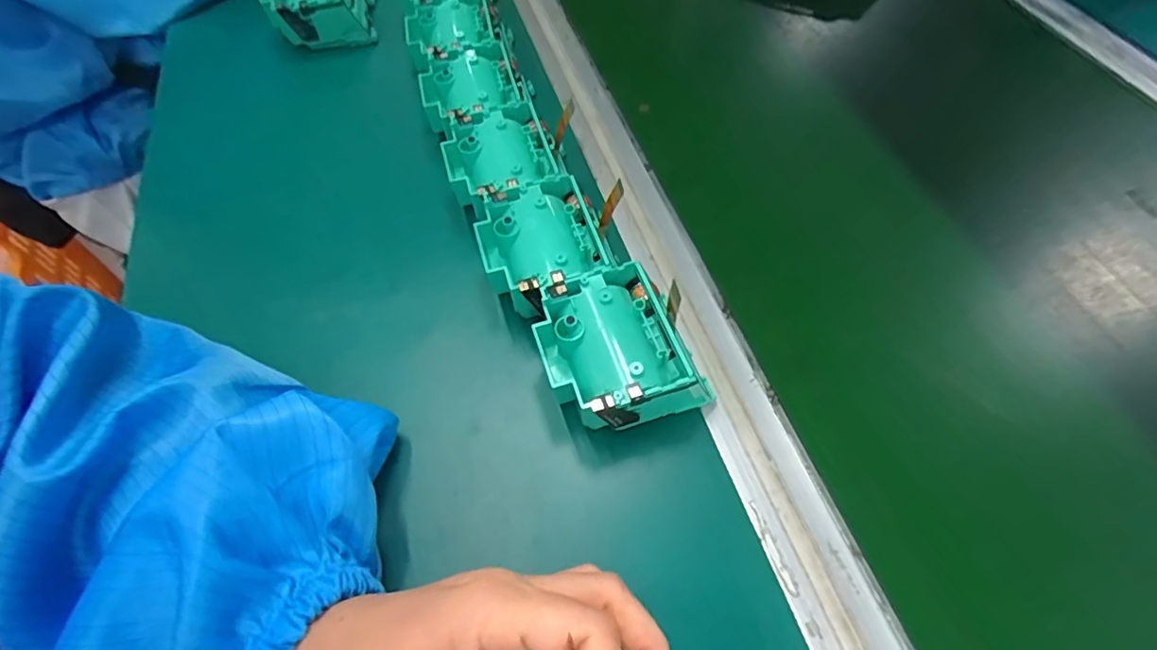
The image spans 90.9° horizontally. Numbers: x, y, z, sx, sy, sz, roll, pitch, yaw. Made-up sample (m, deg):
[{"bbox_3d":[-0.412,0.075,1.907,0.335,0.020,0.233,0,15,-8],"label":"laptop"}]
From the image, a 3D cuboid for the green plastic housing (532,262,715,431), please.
[{"bbox_3d":[0.021,0.015,0.293,0.072,0.044,0.073,-19,59,-8],"label":"green plastic housing"}]

